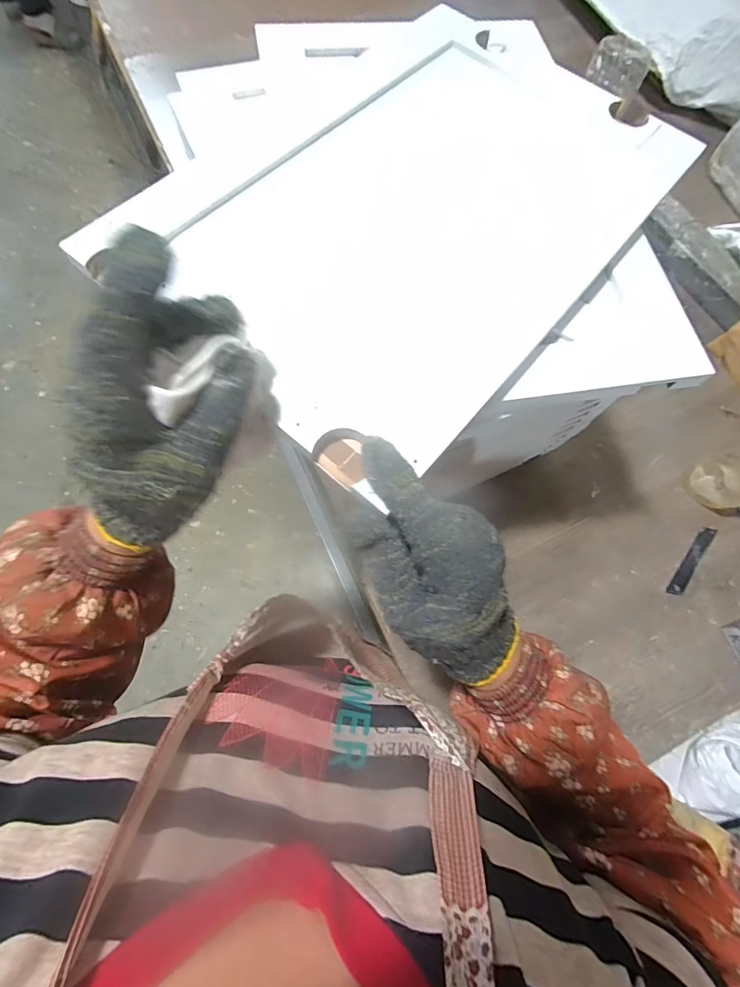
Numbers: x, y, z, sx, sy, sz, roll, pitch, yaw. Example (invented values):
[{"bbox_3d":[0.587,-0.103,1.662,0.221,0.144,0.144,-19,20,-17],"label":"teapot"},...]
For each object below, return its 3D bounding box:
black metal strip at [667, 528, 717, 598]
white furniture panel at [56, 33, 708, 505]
[{"bbox_3d":[0.358,0.074,0.463,0.017,0.004,0.097,41,74,6],"label":"black metal strip"},{"bbox_3d":[0.037,-0.211,0.312,0.268,0.021,0.390,40,73,11],"label":"white furniture panel"}]

